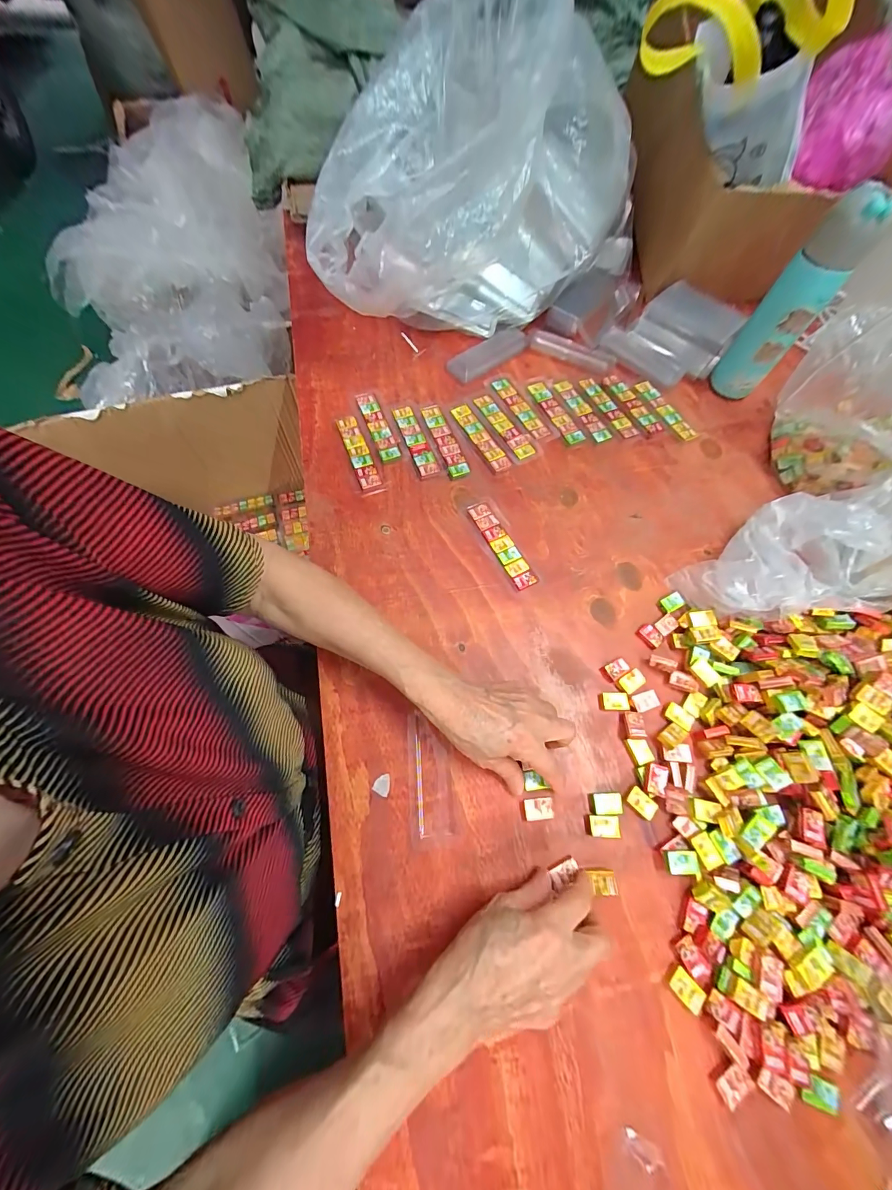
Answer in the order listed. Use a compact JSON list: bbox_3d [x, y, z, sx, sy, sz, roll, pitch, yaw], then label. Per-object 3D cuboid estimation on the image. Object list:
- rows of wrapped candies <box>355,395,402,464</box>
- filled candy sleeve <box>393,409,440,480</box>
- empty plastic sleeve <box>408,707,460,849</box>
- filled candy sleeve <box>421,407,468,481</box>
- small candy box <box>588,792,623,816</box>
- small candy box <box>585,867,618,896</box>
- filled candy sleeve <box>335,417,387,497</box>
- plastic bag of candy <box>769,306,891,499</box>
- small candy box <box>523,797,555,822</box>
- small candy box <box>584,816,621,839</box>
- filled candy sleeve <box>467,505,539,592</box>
[{"bbox_3d":[-0.091,-0.226,0.519,0.027,0.008,0.121,-20,69,-10],"label":"rows of wrapped candies"},{"bbox_3d":[-0.040,-0.202,0.510,0.026,0.008,0.116,-19,69,-10],"label":"filled candy sleeve"},{"bbox_3d":[-0.012,0.168,0.360,0.042,0.006,0.110,-4,67,-4],"label":"empty plastic sleeve"},{"bbox_3d":[-0.001,-0.202,0.511,0.029,0.011,0.116,-19,69,-10],"label":"filled candy sleeve"},{"bbox_3d":[0.145,0.189,0.353,0.028,0.008,0.018,1,67,-1],"label":"small candy box"},{"bbox_3d":[0.131,0.240,0.327,0.022,0.012,0.018,-1,67,-2],"label":"small candy box"},{"bbox_3d":[-0.109,-0.177,0.496,0.028,0.011,0.124,-19,69,-10],"label":"filled candy sleeve"},{"bbox_3d":[0.466,-0.213,0.458,0.107,0.175,0.144,-40,74,-17],"label":"plastic bag of candy"},{"bbox_3d":[0.083,0.192,0.348,0.026,0.011,0.018,-3,67,-3],"label":"small candy box"},{"bbox_3d":[0.139,0.205,0.345,0.027,0.009,0.017,2,67,-1],"label":"small candy box"},{"bbox_3d":[0.066,-0.059,0.457,0.027,0.011,0.120,-26,70,-12],"label":"filled candy sleeve"}]

